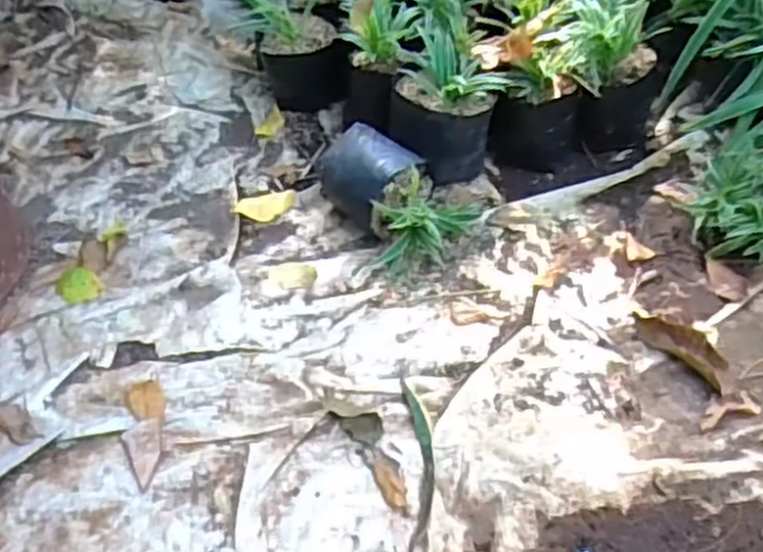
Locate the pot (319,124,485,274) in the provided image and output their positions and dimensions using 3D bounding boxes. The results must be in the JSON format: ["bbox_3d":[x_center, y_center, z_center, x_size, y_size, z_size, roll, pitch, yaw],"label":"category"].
[{"bbox_3d":[0.013,-0.104,1.030,0.193,0.096,0.144,23,53,23],"label":"pot"}]

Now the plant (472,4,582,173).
[{"bbox_3d":[0.211,-0.261,1.120,0.129,0.173,0.140,-11,48,-8],"label":"plant"}]

